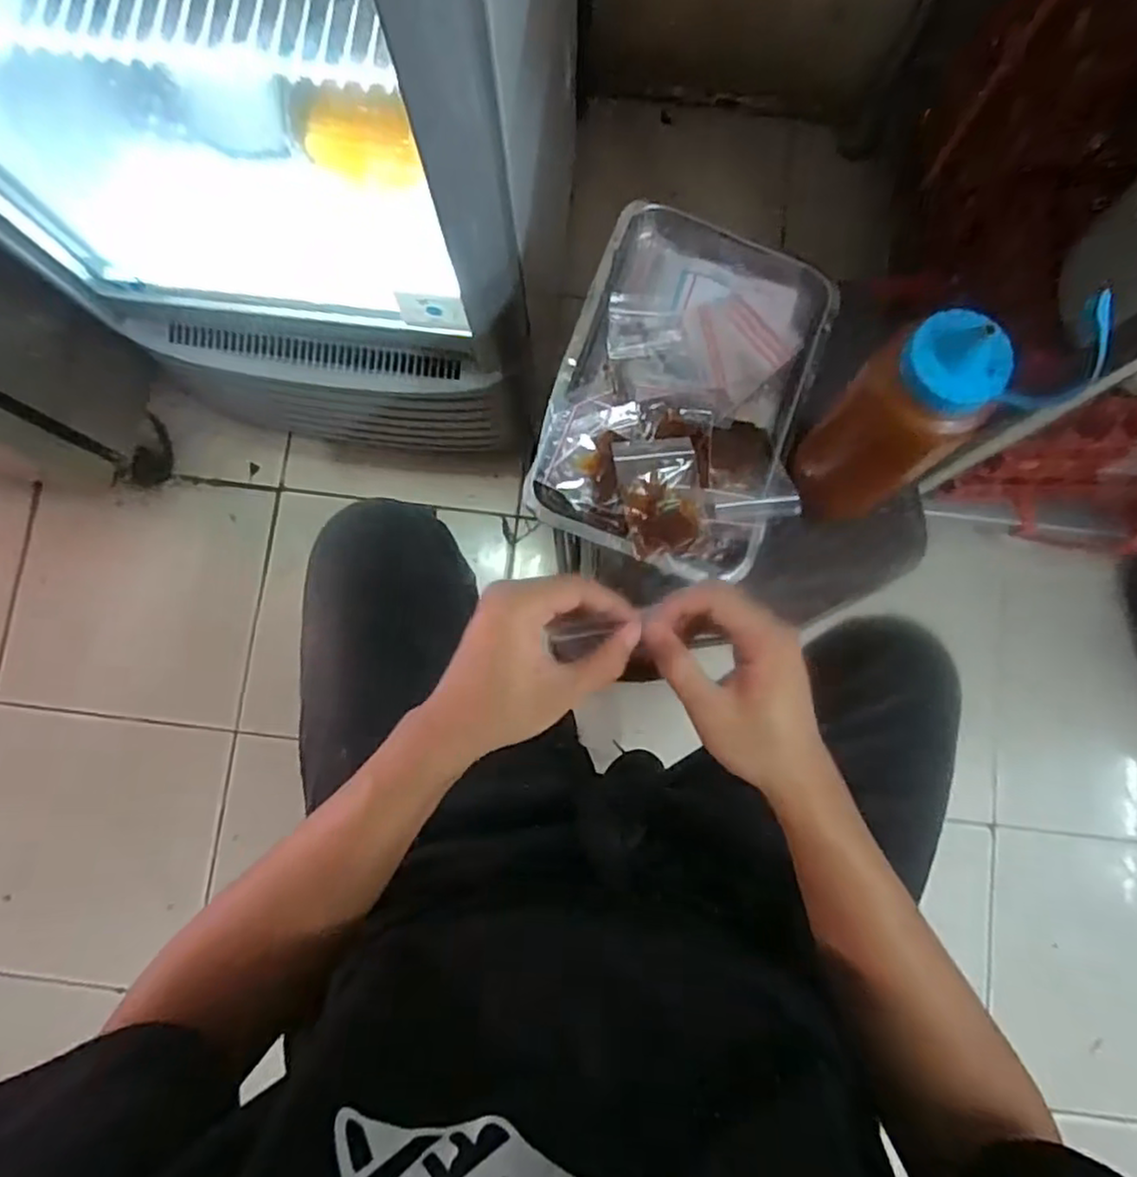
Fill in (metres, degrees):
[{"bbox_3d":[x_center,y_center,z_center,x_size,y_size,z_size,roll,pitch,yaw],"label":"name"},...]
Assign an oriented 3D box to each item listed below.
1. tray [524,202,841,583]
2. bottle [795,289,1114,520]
[{"bbox_3d":[0.101,-0.176,0.601,0.213,0.052,0.314,15,84,1],"label":"tray"},{"bbox_3d":[0.235,-0.114,0.472,0.092,0.241,0.083,-27,83,-4],"label":"bottle"}]

